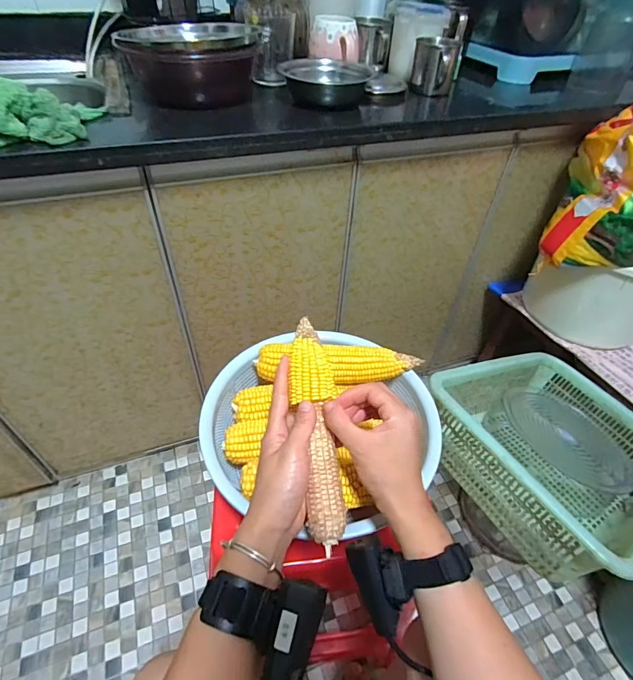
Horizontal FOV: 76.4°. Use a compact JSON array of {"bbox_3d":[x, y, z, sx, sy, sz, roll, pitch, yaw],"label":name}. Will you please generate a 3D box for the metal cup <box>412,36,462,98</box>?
[{"bbox_3d":[0.214,-0.496,0.732,0.078,0.080,0.079,13,47,9],"label":"metal cup"}]

